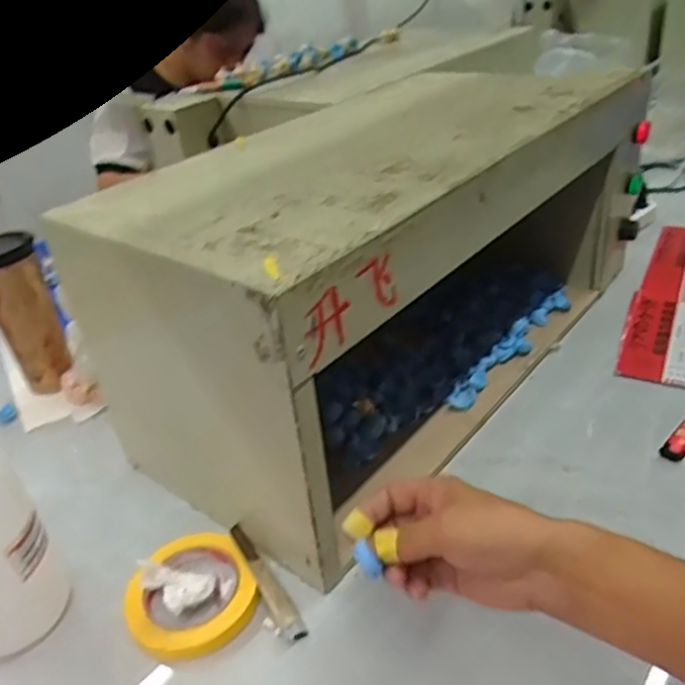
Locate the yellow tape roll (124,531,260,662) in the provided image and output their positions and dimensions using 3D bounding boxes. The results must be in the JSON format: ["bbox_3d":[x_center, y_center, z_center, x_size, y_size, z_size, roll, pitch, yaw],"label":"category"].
[{"bbox_3d":[-0.125,0.207,0.526,0.099,0.020,0.102,-4,33,3],"label":"yellow tape roll"}]

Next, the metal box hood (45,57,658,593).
[{"bbox_3d":[0.056,-0.093,0.705,0.287,0.277,0.602,22,42,36],"label":"metal box hood"}]

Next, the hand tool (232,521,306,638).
[{"bbox_3d":[-0.066,0.197,0.536,0.018,0.018,0.118,-22,36,-23],"label":"hand tool"}]

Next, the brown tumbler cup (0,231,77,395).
[{"bbox_3d":[-0.381,-0.031,0.765,0.064,0.181,0.066,-30,39,-32],"label":"brown tumbler cup"}]

